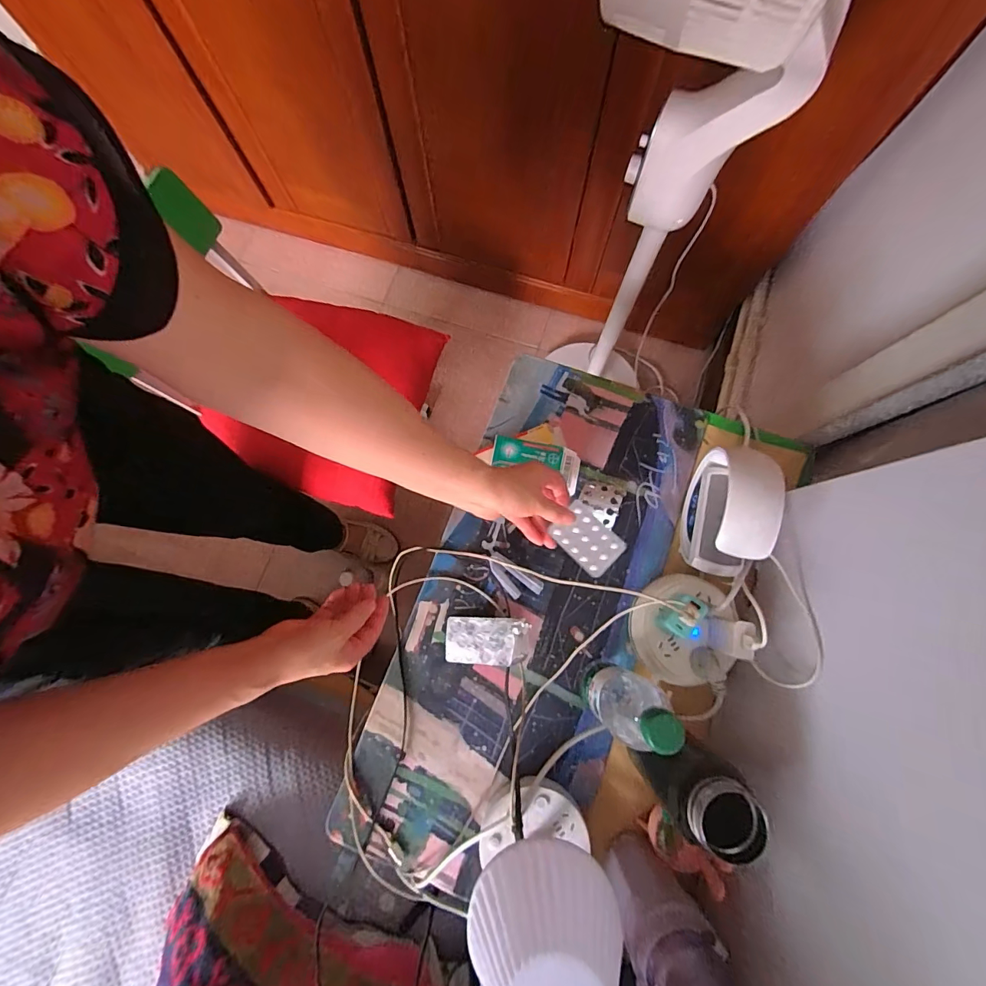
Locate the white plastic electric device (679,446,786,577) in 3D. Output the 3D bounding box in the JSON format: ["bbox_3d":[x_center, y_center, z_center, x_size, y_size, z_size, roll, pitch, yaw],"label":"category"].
[{"bbox_3d":[0.276,0.025,0.523,0.052,0.154,0.147,10,78,3],"label":"white plastic electric device"}]

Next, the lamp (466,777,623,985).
[{"bbox_3d":[0.040,0.377,0.415,0.115,0.221,0.114,11,78,4],"label":"lamp"}]

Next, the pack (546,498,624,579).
[{"bbox_3d":[0.114,0.057,0.518,0.083,0.006,0.058,41,84,0],"label":"pack"}]

